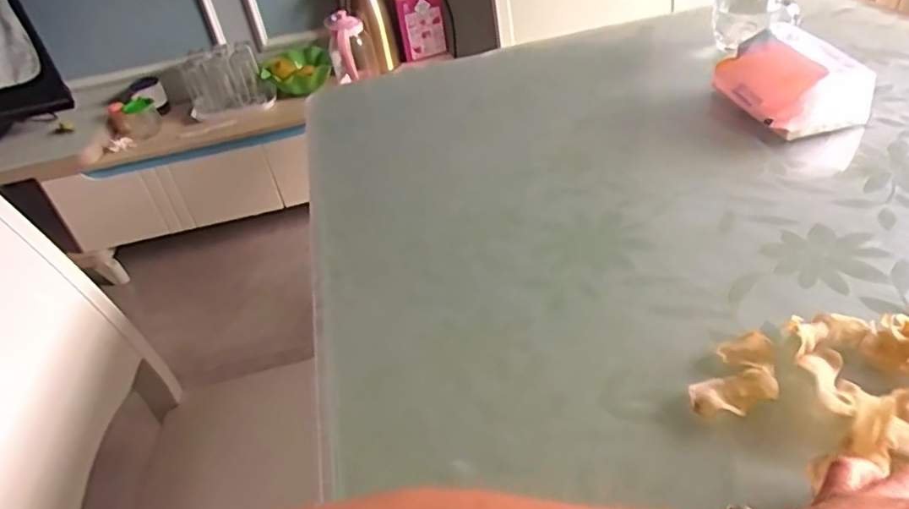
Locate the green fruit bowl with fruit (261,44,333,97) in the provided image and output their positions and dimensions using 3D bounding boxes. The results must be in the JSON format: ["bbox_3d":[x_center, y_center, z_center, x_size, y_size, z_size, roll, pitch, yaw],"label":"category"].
[{"bbox_3d":[-0.419,-0.484,1.649,0.097,0.088,0.192,17,46,31],"label":"green fruit bowl with fruit"}]

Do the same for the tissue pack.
[{"bbox_3d":[0.352,-0.185,0.655,0.090,0.077,0.139,-14,38,-5],"label":"tissue pack"}]

